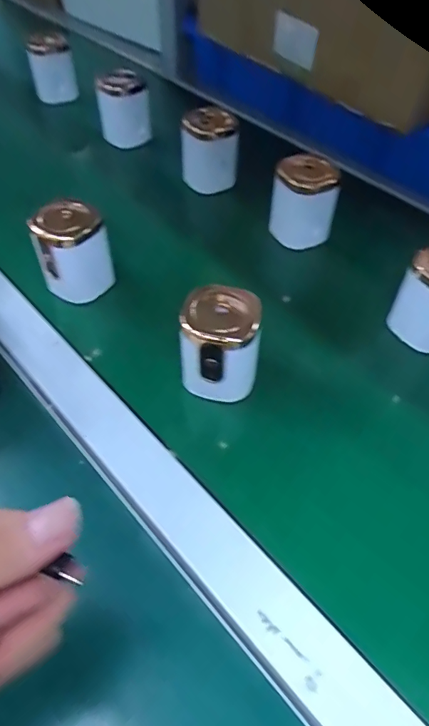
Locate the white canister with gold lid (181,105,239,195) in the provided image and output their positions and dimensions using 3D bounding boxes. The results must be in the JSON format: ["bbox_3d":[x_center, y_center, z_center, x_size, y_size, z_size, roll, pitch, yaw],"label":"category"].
[{"bbox_3d":[-0.004,-0.250,0.563,0.061,0.081,0.071,1,52,2],"label":"white canister with gold lid"}]

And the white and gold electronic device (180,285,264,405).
[{"bbox_3d":[0.005,-0.014,0.362,0.055,0.060,0.063,6,52,6],"label":"white and gold electronic device"}]

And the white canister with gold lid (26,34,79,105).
[{"bbox_3d":[-0.241,-0.435,0.743,0.059,0.086,0.054,-16,53,-11],"label":"white canister with gold lid"}]

